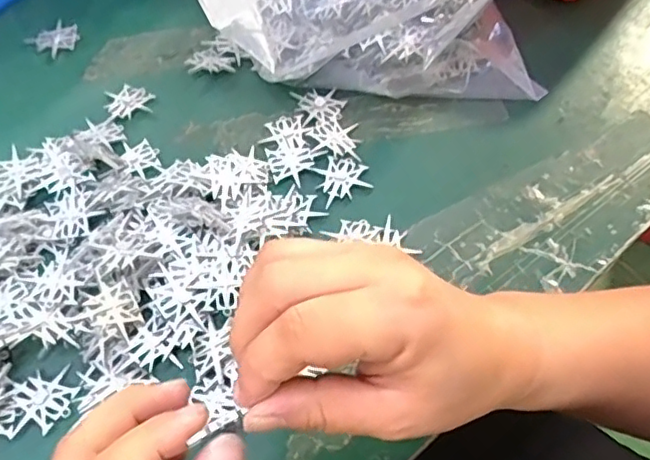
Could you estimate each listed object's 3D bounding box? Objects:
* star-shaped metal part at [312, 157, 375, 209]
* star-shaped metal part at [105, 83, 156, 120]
[{"bbox_3d":[0.011,-0.034,0.386,0.032,0.004,0.032,-8,58,-4],"label":"star-shaped metal part"},{"bbox_3d":[-0.139,-0.093,0.428,0.033,0.004,0.031,-22,60,-12],"label":"star-shaped metal part"}]

